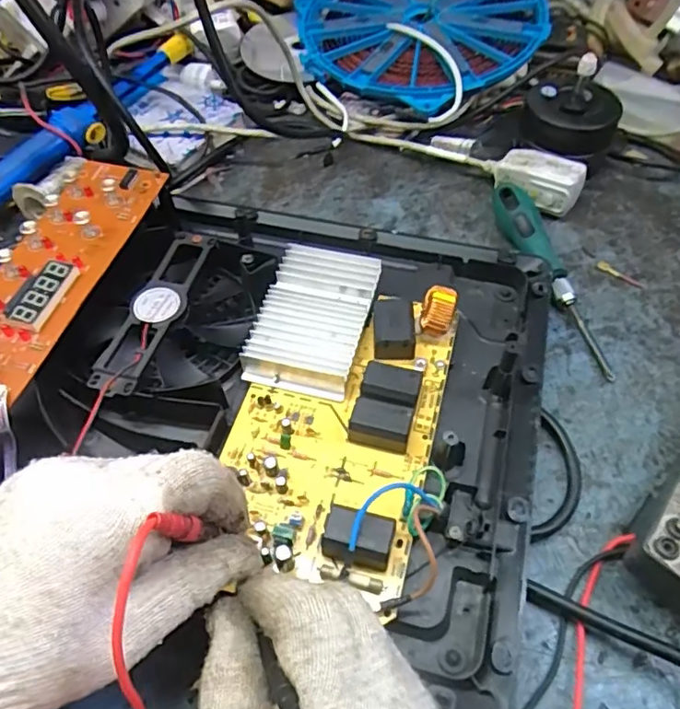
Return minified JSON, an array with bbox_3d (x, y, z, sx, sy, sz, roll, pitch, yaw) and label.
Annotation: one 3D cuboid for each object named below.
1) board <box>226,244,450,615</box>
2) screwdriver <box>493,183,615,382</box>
[{"bbox_3d":[0.001,0.024,0.356,0.124,0.034,0.217,7,54,6],"label":"board"},{"bbox_3d":[0.156,-0.063,0.439,0.027,0.032,0.180,-11,55,-7],"label":"screwdriver"}]

